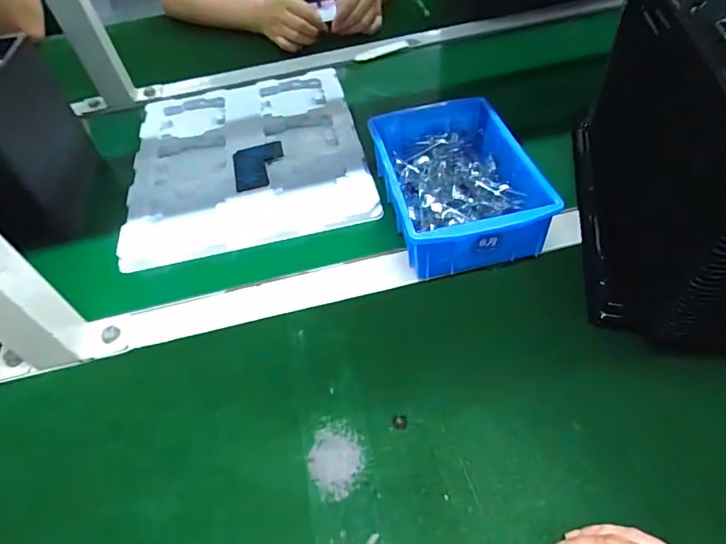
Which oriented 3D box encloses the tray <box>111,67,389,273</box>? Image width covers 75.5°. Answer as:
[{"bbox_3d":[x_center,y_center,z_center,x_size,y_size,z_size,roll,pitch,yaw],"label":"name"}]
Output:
[{"bbox_3d":[-0.147,-0.155,0.588,0.274,0.013,0.330,-12,49,-4],"label":"tray"}]

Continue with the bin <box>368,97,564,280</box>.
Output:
[{"bbox_3d":[0.088,-0.091,0.471,0.131,0.064,0.205,-11,49,-3],"label":"bin"}]

